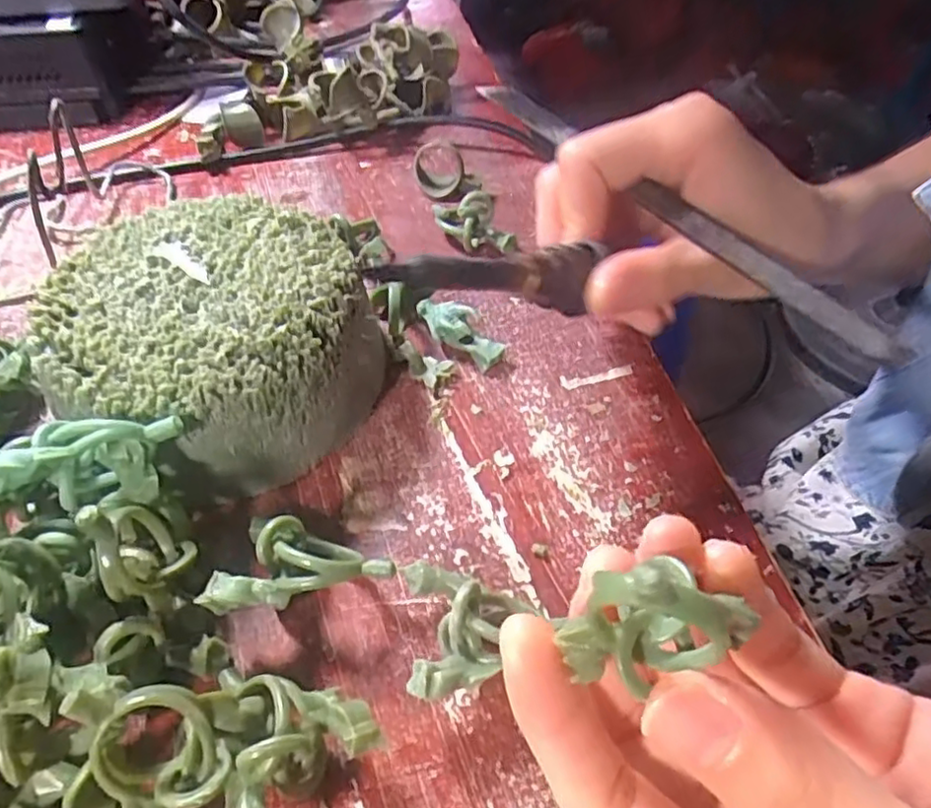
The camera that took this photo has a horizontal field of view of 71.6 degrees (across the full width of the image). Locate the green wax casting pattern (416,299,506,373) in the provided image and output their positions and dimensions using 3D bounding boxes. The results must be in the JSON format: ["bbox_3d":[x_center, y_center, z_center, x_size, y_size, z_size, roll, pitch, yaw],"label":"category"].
[{"bbox_3d":[-0.002,-0.029,0.248,0.038,0.014,0.016,33,56,23],"label":"green wax casting pattern"}]

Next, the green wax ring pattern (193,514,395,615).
[{"bbox_3d":[-0.046,0.046,0.179,0.048,0.022,0.024,-13,51,-13],"label":"green wax ring pattern"}]

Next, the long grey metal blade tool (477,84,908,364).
[{"bbox_3d":[0.065,-0.065,0.212,0.009,0.007,0.164,-36,66,-28],"label":"long grey metal blade tool"}]

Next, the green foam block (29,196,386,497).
[{"bbox_3d":[-0.083,-0.021,0.217,0.097,0.047,0.095,-24,55,-21],"label":"green foam block"}]

